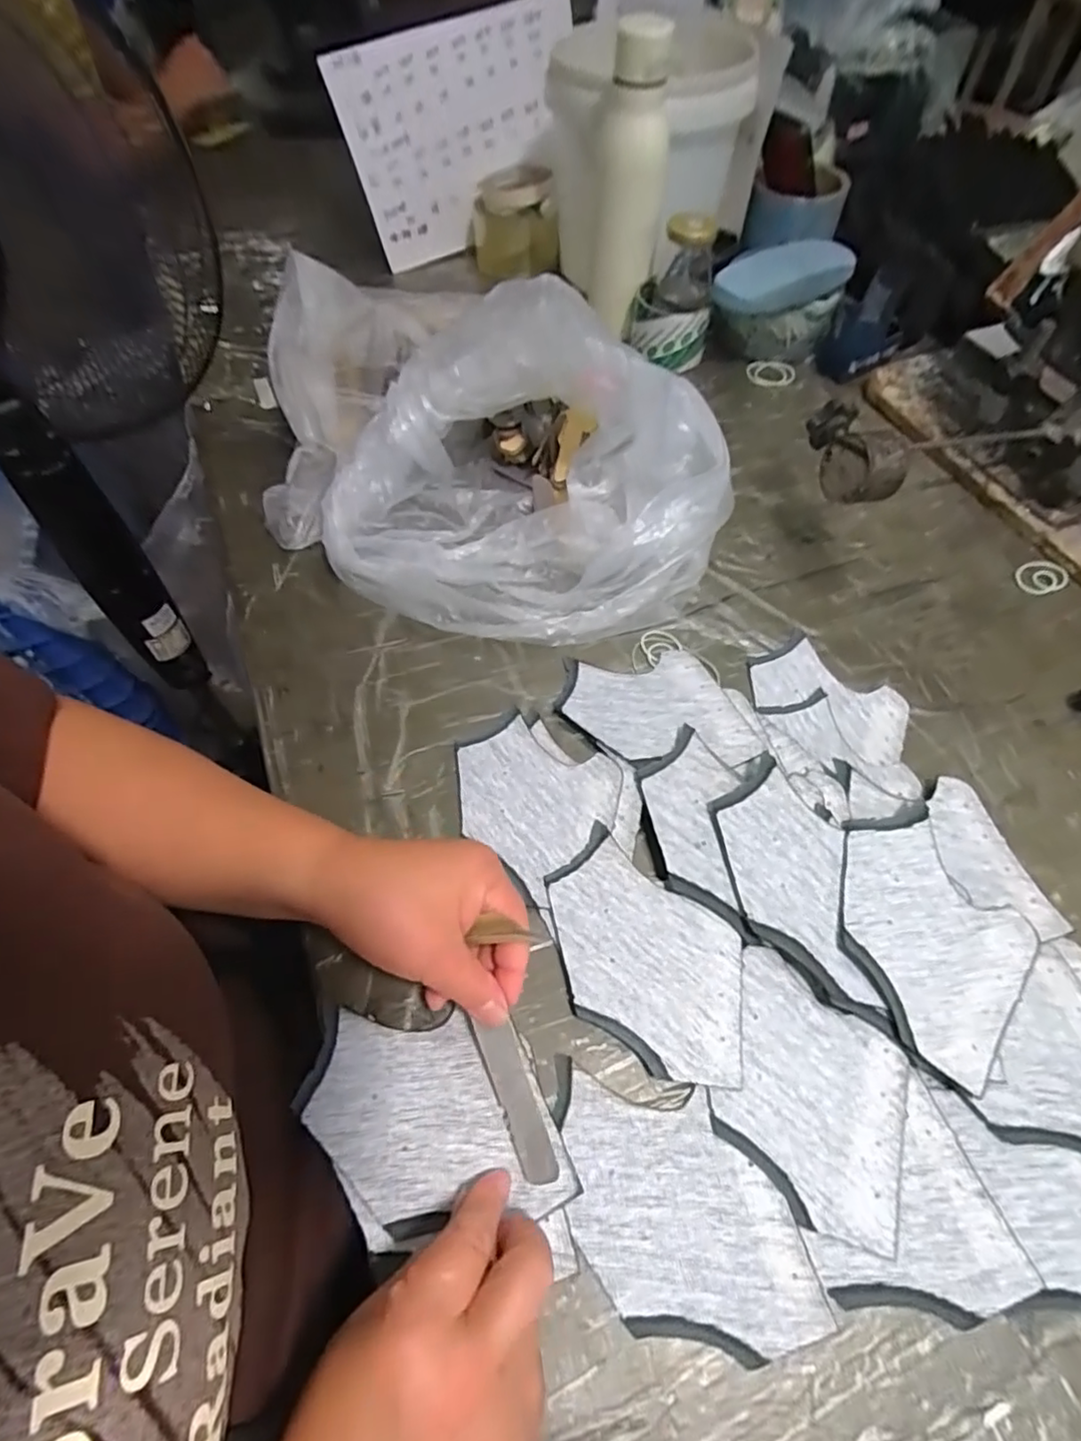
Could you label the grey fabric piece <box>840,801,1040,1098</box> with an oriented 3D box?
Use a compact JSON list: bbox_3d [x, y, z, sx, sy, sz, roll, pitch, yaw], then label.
[{"bbox_3d":[0.214,0.120,0.356,0.107,0.019,0.120,-31,62,-19],"label":"grey fabric piece"}]

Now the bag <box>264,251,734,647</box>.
[{"bbox_3d":[-0.064,-0.213,0.501,0.388,0.141,0.243,34,64,20],"label":"bag"}]

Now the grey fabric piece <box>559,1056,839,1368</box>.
[{"bbox_3d":[0.068,0.230,0.298,0.114,0.004,0.096,3,56,2],"label":"grey fabric piece"}]

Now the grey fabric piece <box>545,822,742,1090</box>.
[{"bbox_3d":[0.058,0.132,0.353,0.132,0.008,0.085,35,63,21],"label":"grey fabric piece"}]

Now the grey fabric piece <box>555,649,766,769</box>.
[{"bbox_3d":[0.079,-0.007,0.445,0.121,0.004,0.097,-6,51,-1],"label":"grey fabric piece"}]

